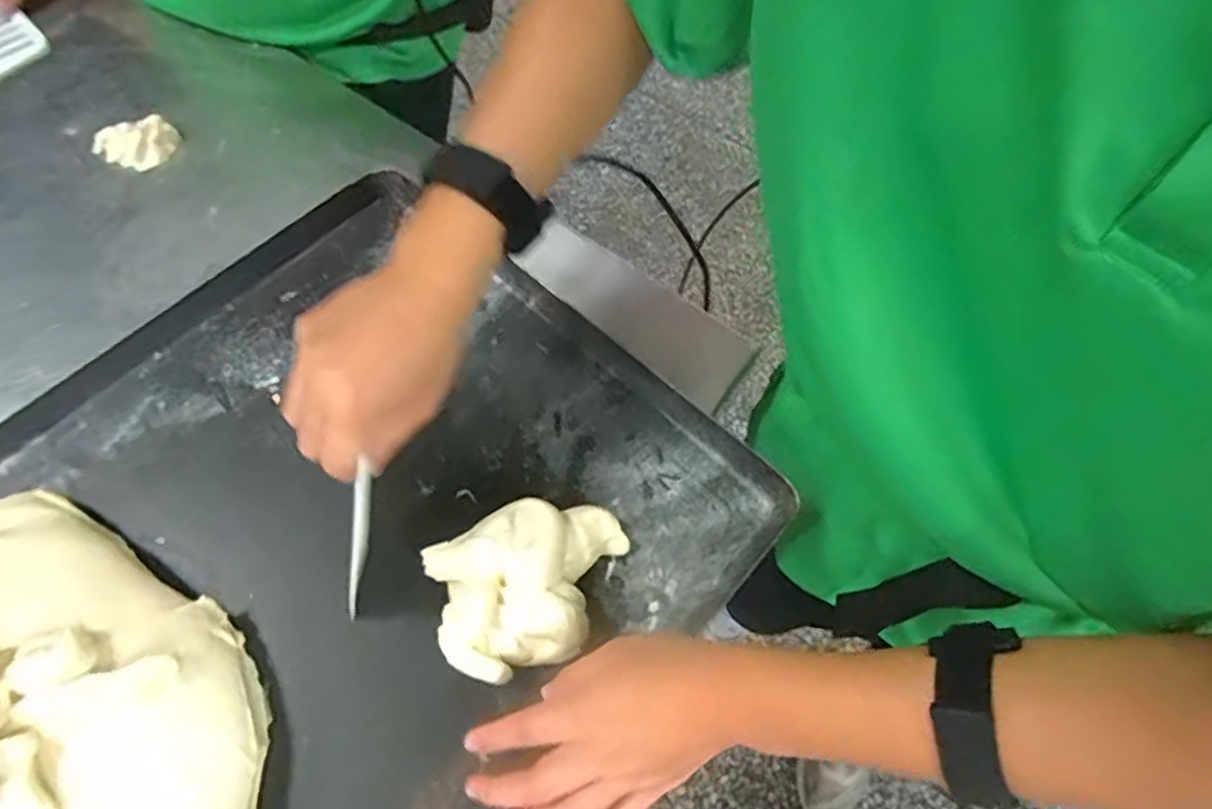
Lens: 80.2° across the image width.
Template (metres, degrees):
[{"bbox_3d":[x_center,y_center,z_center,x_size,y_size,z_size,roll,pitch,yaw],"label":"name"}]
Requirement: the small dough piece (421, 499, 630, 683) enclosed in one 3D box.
[{"bbox_3d":[-0.041,0.102,0.411,0.116,0.047,0.087,-18,67,-12],"label":"small dough piece"}]

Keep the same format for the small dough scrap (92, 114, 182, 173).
[{"bbox_3d":[-0.360,-0.197,0.551,0.060,0.020,0.033,-18,67,-12],"label":"small dough scrap"}]

